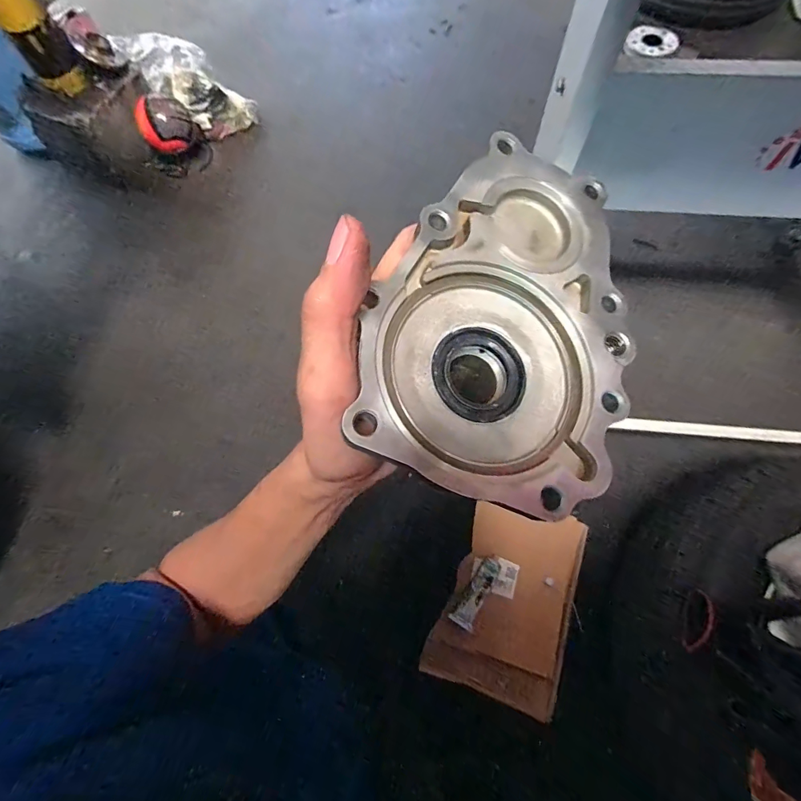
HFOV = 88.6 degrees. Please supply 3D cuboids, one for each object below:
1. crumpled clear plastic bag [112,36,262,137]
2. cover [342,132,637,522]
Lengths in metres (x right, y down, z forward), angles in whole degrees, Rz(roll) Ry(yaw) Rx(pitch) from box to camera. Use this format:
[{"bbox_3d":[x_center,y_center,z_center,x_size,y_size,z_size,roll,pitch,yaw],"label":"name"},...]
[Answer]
[{"bbox_3d":[-0.621,-0.924,1.197,0.372,0.090,0.170,30,70,-21],"label":"crumpled clear plastic bag"},{"bbox_3d":[0.052,-0.037,0.194,0.115,0.033,0.171,27,74,-3],"label":"cover"}]

